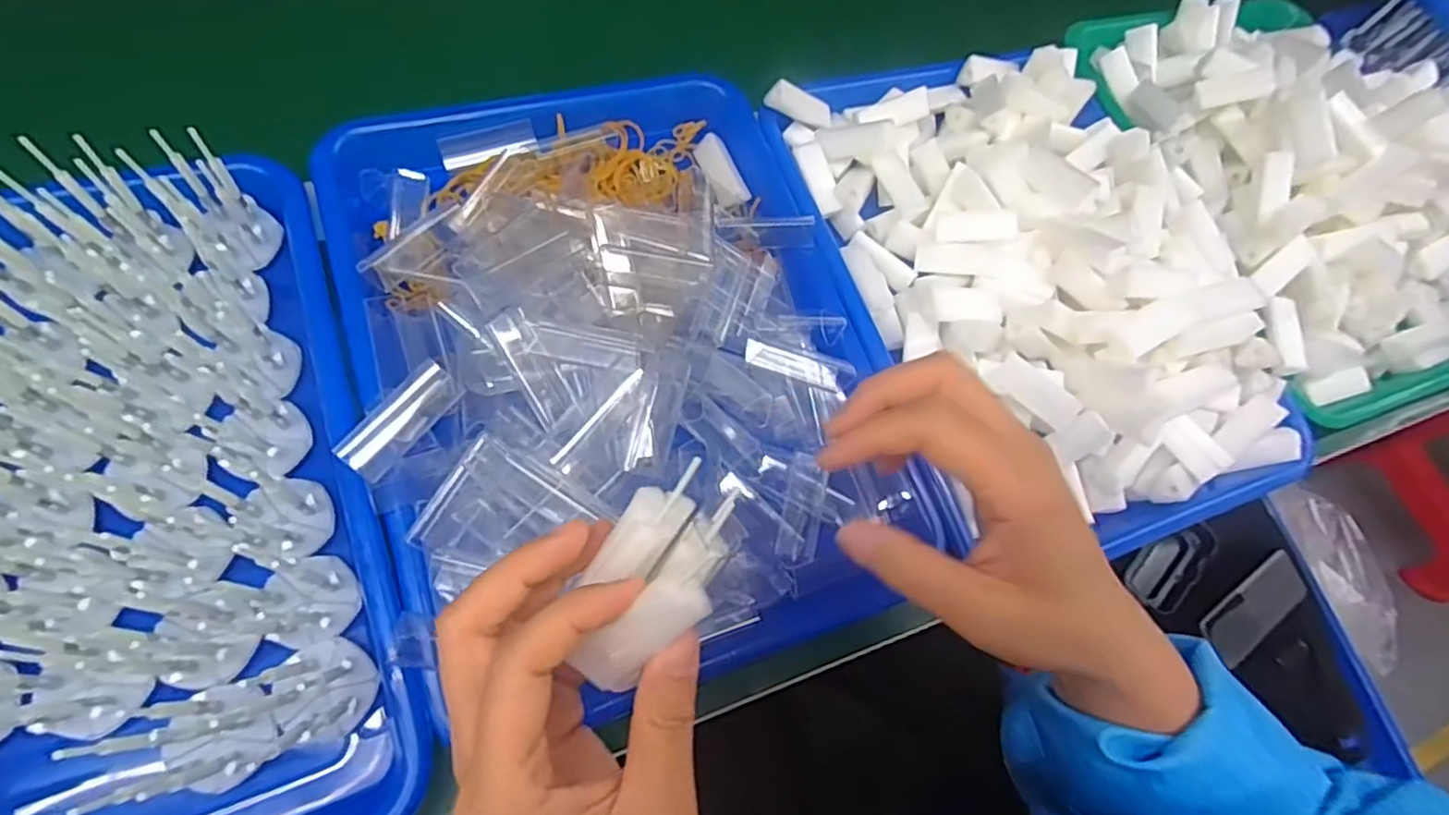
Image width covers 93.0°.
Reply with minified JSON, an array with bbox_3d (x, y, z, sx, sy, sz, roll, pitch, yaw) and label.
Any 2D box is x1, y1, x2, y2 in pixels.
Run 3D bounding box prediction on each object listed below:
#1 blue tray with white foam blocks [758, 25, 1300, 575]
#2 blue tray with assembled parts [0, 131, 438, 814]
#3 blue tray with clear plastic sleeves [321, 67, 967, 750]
[{"bbox_3d":[0.188,-0.084,0.414,0.235,0.066,0.325,-16,73,-16],"label":"blue tray with white foam blocks"},{"bbox_3d":[-0.282,0.045,0.279,0.244,0.101,0.337,-17,73,-16],"label":"blue tray with assembled parts"},{"bbox_3d":[-0.051,-0.039,0.350,0.254,0.055,0.332,-18,73,-16],"label":"blue tray with clear plastic sleeves"}]

